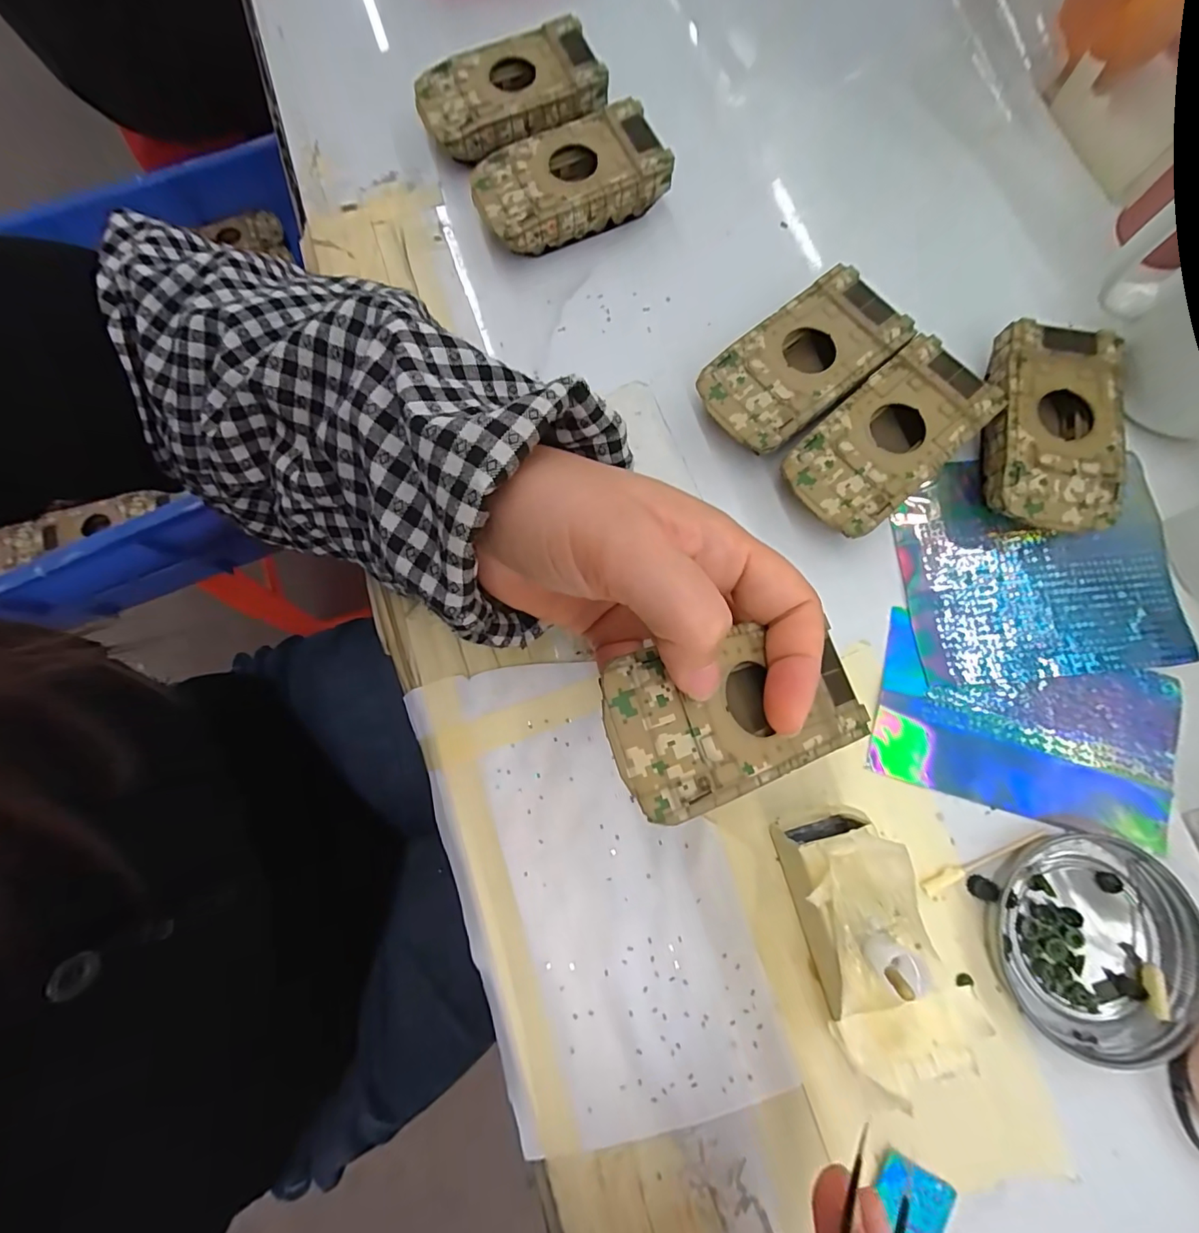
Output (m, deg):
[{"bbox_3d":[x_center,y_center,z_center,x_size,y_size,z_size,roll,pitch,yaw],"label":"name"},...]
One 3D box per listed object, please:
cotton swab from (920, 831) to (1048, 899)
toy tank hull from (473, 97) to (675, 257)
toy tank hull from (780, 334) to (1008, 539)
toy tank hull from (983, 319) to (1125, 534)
[{"bbox_3d":[0.157,0.099,0.207,0.056,0.004,0.007,-27,78,-4],"label":"cotton swab"},{"bbox_3d":[-0.015,-0.222,0.264,0.096,0.030,0.047,-24,78,-4],"label":"toy tank hull"},{"bbox_3d":[0.130,-0.078,0.234,0.095,0.025,0.049,-41,80,-7],"label":"toy tank hull"},{"bbox_3d":[0.203,-0.083,0.234,0.052,0.026,0.094,11,78,4],"label":"toy tank hull"}]

